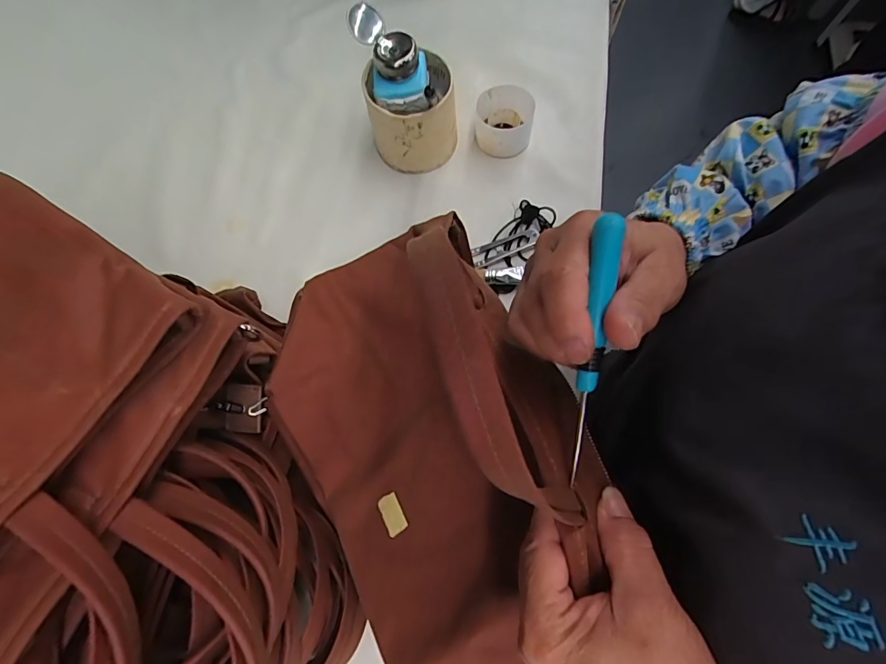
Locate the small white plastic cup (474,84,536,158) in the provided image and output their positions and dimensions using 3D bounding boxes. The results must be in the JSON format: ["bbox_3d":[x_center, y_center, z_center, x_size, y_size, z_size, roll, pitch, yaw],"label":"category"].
[{"bbox_3d":[0.065,-0.224,0.468,0.059,0.044,0.057,0,72,0],"label":"small white plastic cup"}]

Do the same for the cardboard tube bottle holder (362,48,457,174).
[{"bbox_3d":[-0.029,-0.219,0.447,0.088,0.081,0.076,-18,73,-6],"label":"cardboard tube bottle holder"}]

